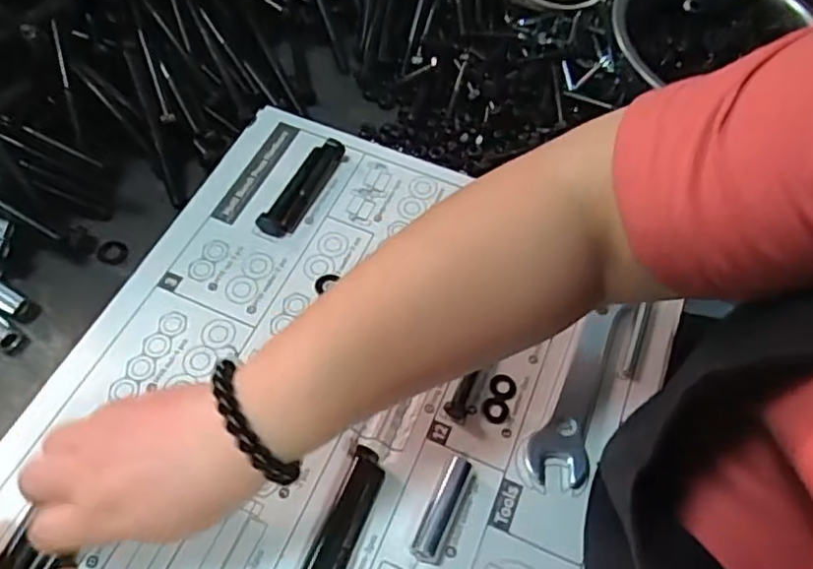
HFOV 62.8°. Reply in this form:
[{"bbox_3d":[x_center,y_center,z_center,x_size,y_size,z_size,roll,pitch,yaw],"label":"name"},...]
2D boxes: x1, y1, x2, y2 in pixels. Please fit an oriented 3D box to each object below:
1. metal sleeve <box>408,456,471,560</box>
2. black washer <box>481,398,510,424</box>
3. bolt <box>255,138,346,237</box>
[{"bbox_3d":[0.020,0.118,0.361,0.015,0.015,0.059,21,61,7],"label":"metal sleeve"},{"bbox_3d":[0.052,0.075,0.394,0.016,0.004,0.015,2,60,-4],"label":"black washer"},{"bbox_3d":[-0.073,-0.068,0.466,0.023,0.016,0.089,21,61,7],"label":"bolt"}]

